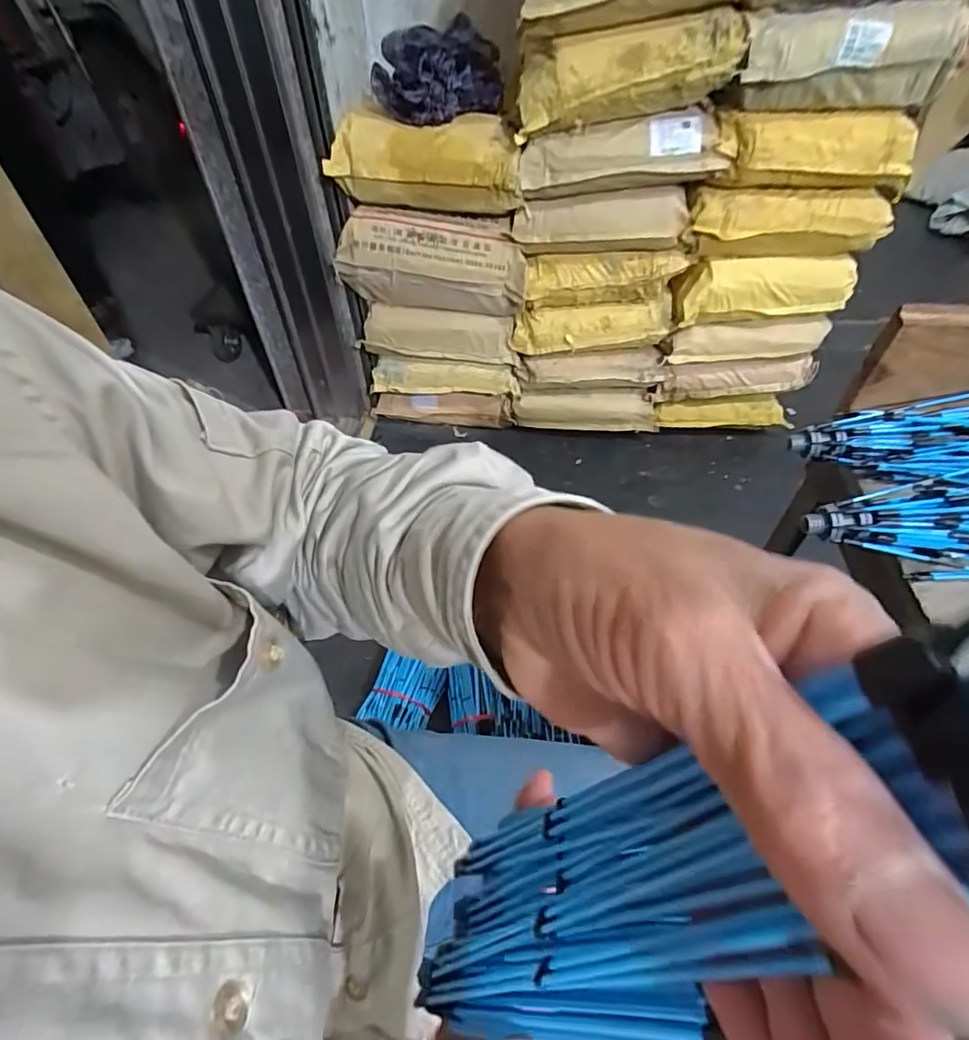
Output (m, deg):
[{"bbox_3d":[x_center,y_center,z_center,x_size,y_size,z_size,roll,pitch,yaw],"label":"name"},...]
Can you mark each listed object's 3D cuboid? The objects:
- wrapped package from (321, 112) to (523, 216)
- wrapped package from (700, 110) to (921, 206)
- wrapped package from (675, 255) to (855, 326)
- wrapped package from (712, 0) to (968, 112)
[{"bbox_3d":[-0.124,-0.775,1.154,0.406,0.159,0.135,5,47,6],"label":"wrapped package"},{"bbox_3d":[0.715,-0.791,1.140,0.413,0.134,0.111,2,47,2],"label":"wrapped package"},{"bbox_3d":[0.697,-0.584,1.326,0.414,0.144,0.099,2,47,2],"label":"wrapped package"},{"bbox_3d":[0.707,-0.902,1.036,0.419,0.152,0.139,0,47,1],"label":"wrapped package"}]

